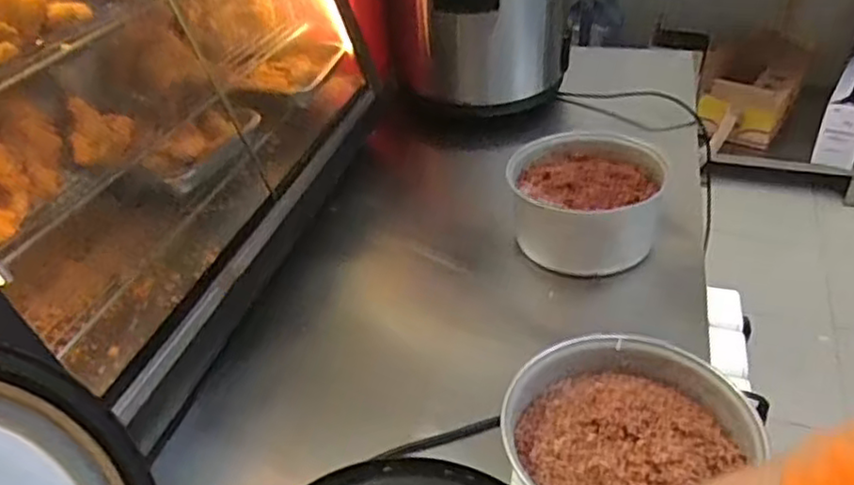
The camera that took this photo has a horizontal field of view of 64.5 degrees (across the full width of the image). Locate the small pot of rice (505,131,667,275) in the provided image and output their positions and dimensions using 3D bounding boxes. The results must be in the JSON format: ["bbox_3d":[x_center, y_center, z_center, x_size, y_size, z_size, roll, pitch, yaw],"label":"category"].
[{"bbox_3d":[0.246,-0.060,1.066,0.221,0.132,0.237,-3,36,2],"label":"small pot of rice"}]

